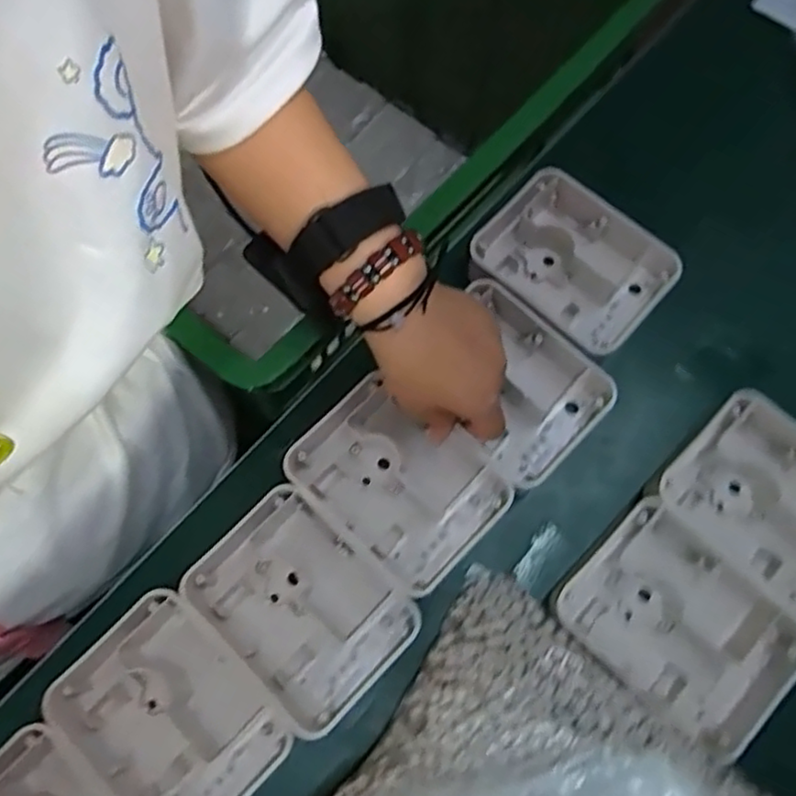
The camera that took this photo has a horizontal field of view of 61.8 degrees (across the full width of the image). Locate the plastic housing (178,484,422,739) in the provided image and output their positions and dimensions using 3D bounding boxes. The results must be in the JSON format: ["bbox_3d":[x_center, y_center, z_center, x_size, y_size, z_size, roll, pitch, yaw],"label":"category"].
[{"bbox_3d":[-0.062,0.134,0.429,0.127,0.043,0.098,43,78,12],"label":"plastic housing"}]

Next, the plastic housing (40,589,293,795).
[{"bbox_3d":[-0.138,0.194,0.409,0.101,0.040,0.132,-44,77,-11],"label":"plastic housing"}]

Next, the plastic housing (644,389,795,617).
[{"bbox_3d":[0.245,0.073,0.432,0.100,0.042,0.133,-44,77,-11],"label":"plastic housing"}]

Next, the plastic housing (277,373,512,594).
[{"bbox_3d":[0.000,0.055,0.450,0.128,0.038,0.100,41,78,12],"label":"plastic housing"}]

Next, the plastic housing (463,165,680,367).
[{"bbox_3d":[0.126,-0.094,0.499,0.130,0.046,0.105,38,78,12],"label":"plastic housing"}]

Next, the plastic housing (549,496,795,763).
[{"bbox_3d":[0.175,0.144,0.408,0.102,0.042,0.141,-44,77,-11],"label":"plastic housing"}]

